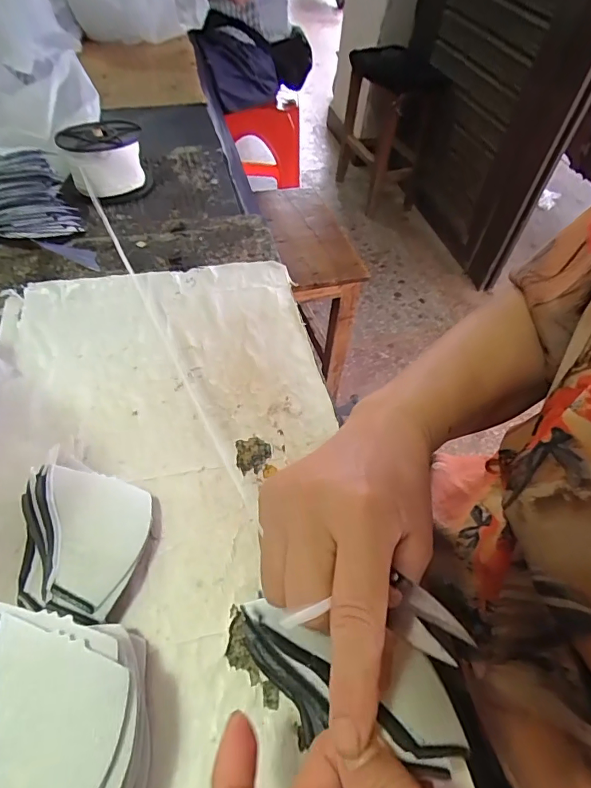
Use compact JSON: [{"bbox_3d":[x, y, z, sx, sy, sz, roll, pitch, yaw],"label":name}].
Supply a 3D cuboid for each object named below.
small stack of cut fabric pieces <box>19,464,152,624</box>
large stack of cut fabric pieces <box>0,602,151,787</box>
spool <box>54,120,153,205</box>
[{"bbox_3d":[-0.132,0.085,0.273,0.084,0.019,0.080,14,52,6],"label":"small stack of cut fabric pieces"},{"bbox_3d":[-0.103,0.149,0.207,0.070,0.046,0.114,-22,57,-21],"label":"large stack of cut fabric pieces"},{"bbox_3d":[-0.218,-0.273,0.529,0.090,0.058,0.091,-9,53,-12],"label":"spool"}]

